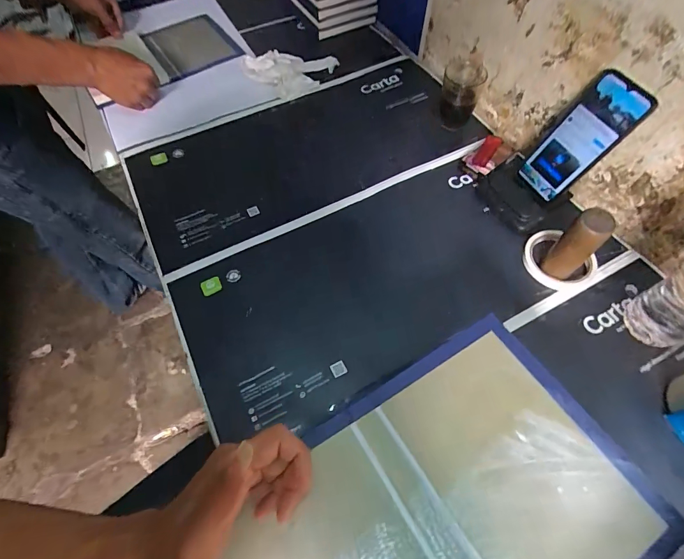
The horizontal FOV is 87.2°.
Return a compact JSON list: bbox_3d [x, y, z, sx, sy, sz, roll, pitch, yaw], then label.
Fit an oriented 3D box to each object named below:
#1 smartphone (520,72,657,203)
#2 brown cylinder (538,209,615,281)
[{"bbox_3d":[0.335,-0.196,0.510,0.017,0.165,0.078,-3,56,-34],"label":"smartphone"},{"bbox_3d":[0.295,-0.036,0.460,0.048,0.110,0.042,-35,66,-17],"label":"brown cylinder"}]

